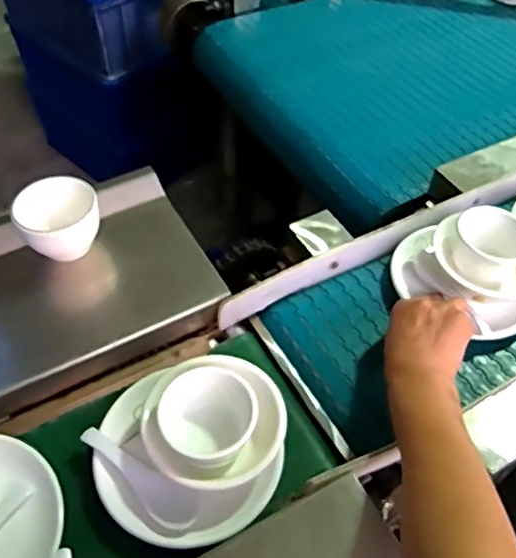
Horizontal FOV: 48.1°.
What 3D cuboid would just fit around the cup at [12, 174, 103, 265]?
[{"bbox_3d":[-0.194,-0.057,0.566,0.077,0.059,0.062,-28,57,-21],"label":"cup"}]

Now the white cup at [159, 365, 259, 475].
[{"bbox_3d":[-0.042,0.116,0.477,0.074,0.048,0.074,16,53,12],"label":"white cup"}]

